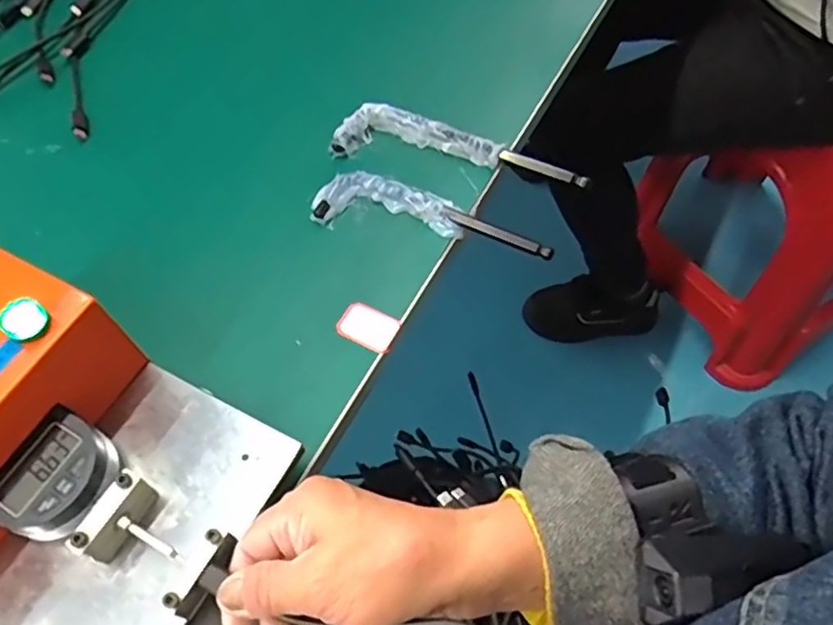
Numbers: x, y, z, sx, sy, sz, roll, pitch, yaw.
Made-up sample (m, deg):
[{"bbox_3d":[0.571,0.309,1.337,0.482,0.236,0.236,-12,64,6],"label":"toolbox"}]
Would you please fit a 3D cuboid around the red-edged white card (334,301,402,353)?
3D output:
[{"bbox_3d":[-0.029,0.008,0.396,0.036,0.004,0.025,24,64,13],"label":"red-edged white card"}]

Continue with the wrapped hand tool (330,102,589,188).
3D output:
[{"bbox_3d":[0.029,-0.117,0.459,0.177,0.023,0.039,12,61,9],"label":"wrapped hand tool"}]

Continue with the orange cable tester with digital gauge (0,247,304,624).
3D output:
[{"bbox_3d":[-0.185,0.075,0.315,0.208,0.098,0.151,24,63,16],"label":"orange cable tester with digital gauge"}]

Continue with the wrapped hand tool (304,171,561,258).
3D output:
[{"bbox_3d":[0.010,-0.065,0.431,0.157,0.015,0.040,11,60,9],"label":"wrapped hand tool"}]

